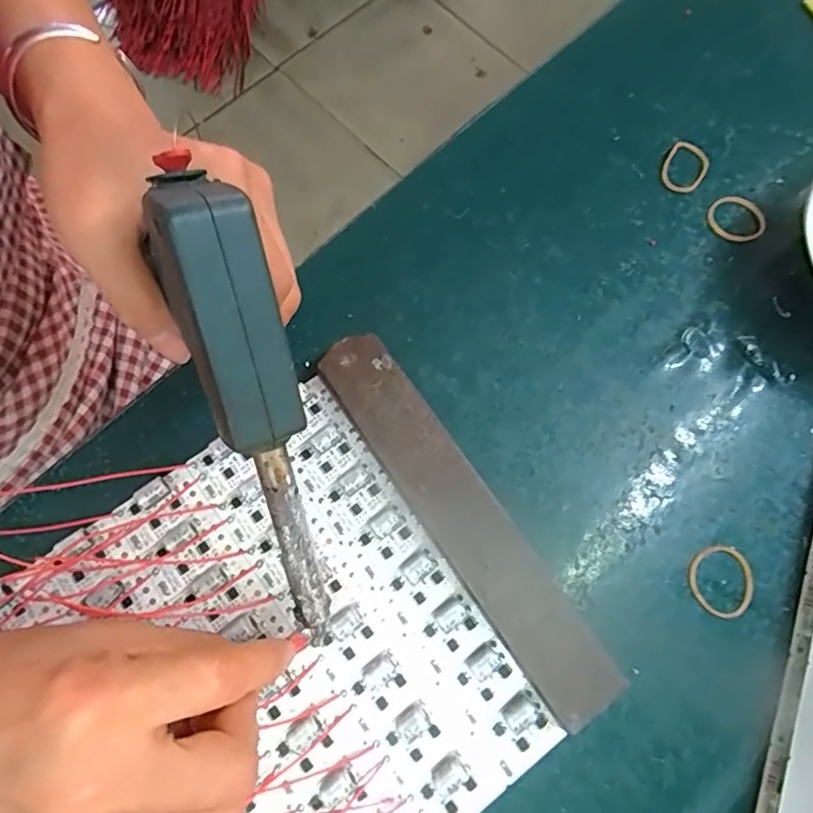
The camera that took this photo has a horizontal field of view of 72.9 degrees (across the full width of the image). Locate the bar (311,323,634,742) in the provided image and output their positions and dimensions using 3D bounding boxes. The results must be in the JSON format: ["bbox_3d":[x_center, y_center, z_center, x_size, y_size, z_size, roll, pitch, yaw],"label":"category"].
[{"bbox_3d":[0.024,0.052,0.260,0.036,0.019,0.196,-34,77,-10],"label":"bar"}]

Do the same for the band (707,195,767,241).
[{"bbox_3d":[0.188,-0.107,0.313,0.029,0.004,0.029,0,74,-1],"label":"band"}]

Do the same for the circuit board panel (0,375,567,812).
[{"bbox_3d":[-0.081,0.131,0.239,0.231,0.018,0.201,-35,77,-10],"label":"circuit board panel"}]

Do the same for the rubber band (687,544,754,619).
[{"bbox_3d":[0.151,0.083,0.263,0.030,0.004,0.032,0,74,-1],"label":"rubber band"}]

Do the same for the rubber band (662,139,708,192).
[{"bbox_3d":[0.162,-0.139,0.320,0.025,0.004,0.030,39,91,11],"label":"rubber band"}]

